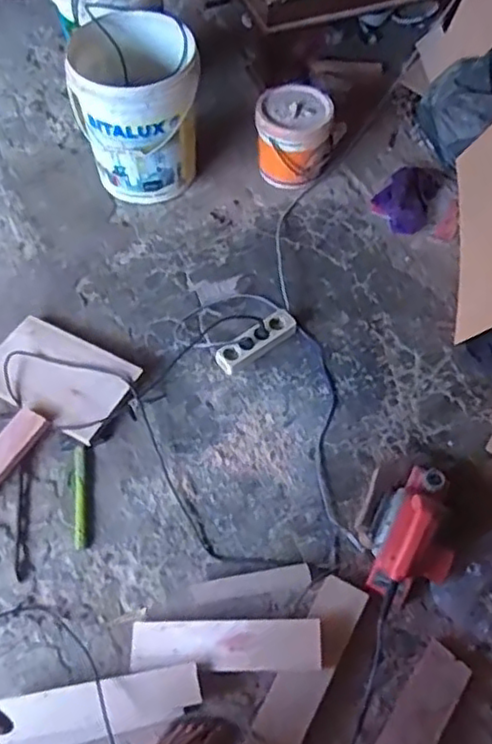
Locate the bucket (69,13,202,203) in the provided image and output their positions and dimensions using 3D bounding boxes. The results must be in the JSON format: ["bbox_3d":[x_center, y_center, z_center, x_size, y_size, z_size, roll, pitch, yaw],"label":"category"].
[{"bbox_3d":[-0.277,-0.675,1.716,0.308,0.355,0.312,0,60,1],"label":"bucket"}]

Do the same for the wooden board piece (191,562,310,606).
[{"bbox_3d":[0.010,0.403,1.242,0.222,0.021,0.041,-9,60,-4],"label":"wooden board piece"}]

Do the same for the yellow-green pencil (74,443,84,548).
[{"bbox_3d":[-0.343,0.254,1.345,0.020,0.013,0.211,-6,60,-2],"label":"yellow-green pencil"}]

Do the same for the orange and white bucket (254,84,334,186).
[{"bbox_3d":[0.125,-0.622,1.757,0.198,0.195,0.191,0,60,1],"label":"orange and white bucket"}]

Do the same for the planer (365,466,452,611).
[{"bbox_3d":[0.327,0.296,1.242,0.149,0.147,0.264,19,62,12],"label":"planer"}]

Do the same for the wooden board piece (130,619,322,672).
[{"bbox_3d":[-0.037,0.488,1.174,0.335,0.031,0.082,-2,65,4],"label":"wooden board piece"}]

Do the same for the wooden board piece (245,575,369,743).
[{"bbox_3d":[0.104,0.531,1.156,0.083,0.019,0.340,27,70,12],"label":"wooden board piece"}]

